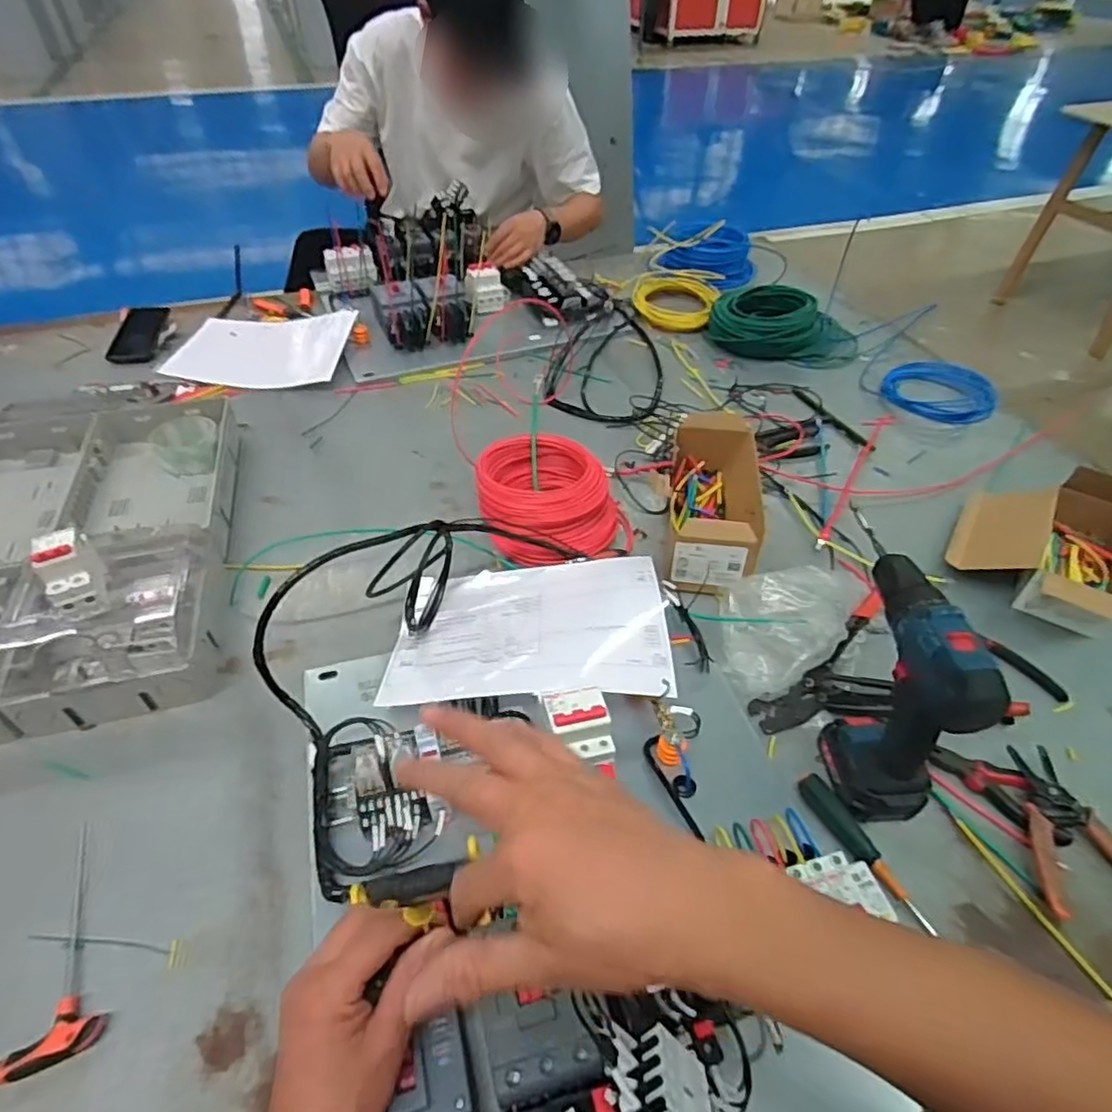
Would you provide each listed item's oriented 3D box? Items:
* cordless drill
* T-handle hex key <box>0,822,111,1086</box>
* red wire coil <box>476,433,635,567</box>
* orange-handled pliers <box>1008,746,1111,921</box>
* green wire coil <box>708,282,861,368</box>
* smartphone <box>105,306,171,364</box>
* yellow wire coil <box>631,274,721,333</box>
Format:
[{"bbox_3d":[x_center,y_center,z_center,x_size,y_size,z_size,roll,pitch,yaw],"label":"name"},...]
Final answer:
[{"bbox_3d":[0.295,0.103,0.597,0.068,0.211,0.191,-2,45,-3],"label":"cordless drill"},{"bbox_3d":[-0.404,0.303,0.520,0.082,0.017,0.182,-21,49,-21],"label":"T-handle hex key"},{"bbox_3d":[-0.009,-0.081,0.875,0.180,0.068,0.198,1,45,-1],"label":"red wire coil"},{"bbox_3d":[0.458,0.241,0.598,0.104,0.020,0.146,-2,45,-3],"label":"orange-handled pliers"},{"bbox_3d":[0.413,-0.421,1.208,0.256,0.078,0.150,20,48,17],"label":"green wire coil"},{"bbox_3d":[-0.760,-0.405,1.214,0.088,0.008,0.160,-5,56,-2],"label":"smartphone"},{"bbox_3d":[0.232,-0.505,1.314,0.164,0.046,0.141,12,46,11],"label":"yellow wire coil"}]

